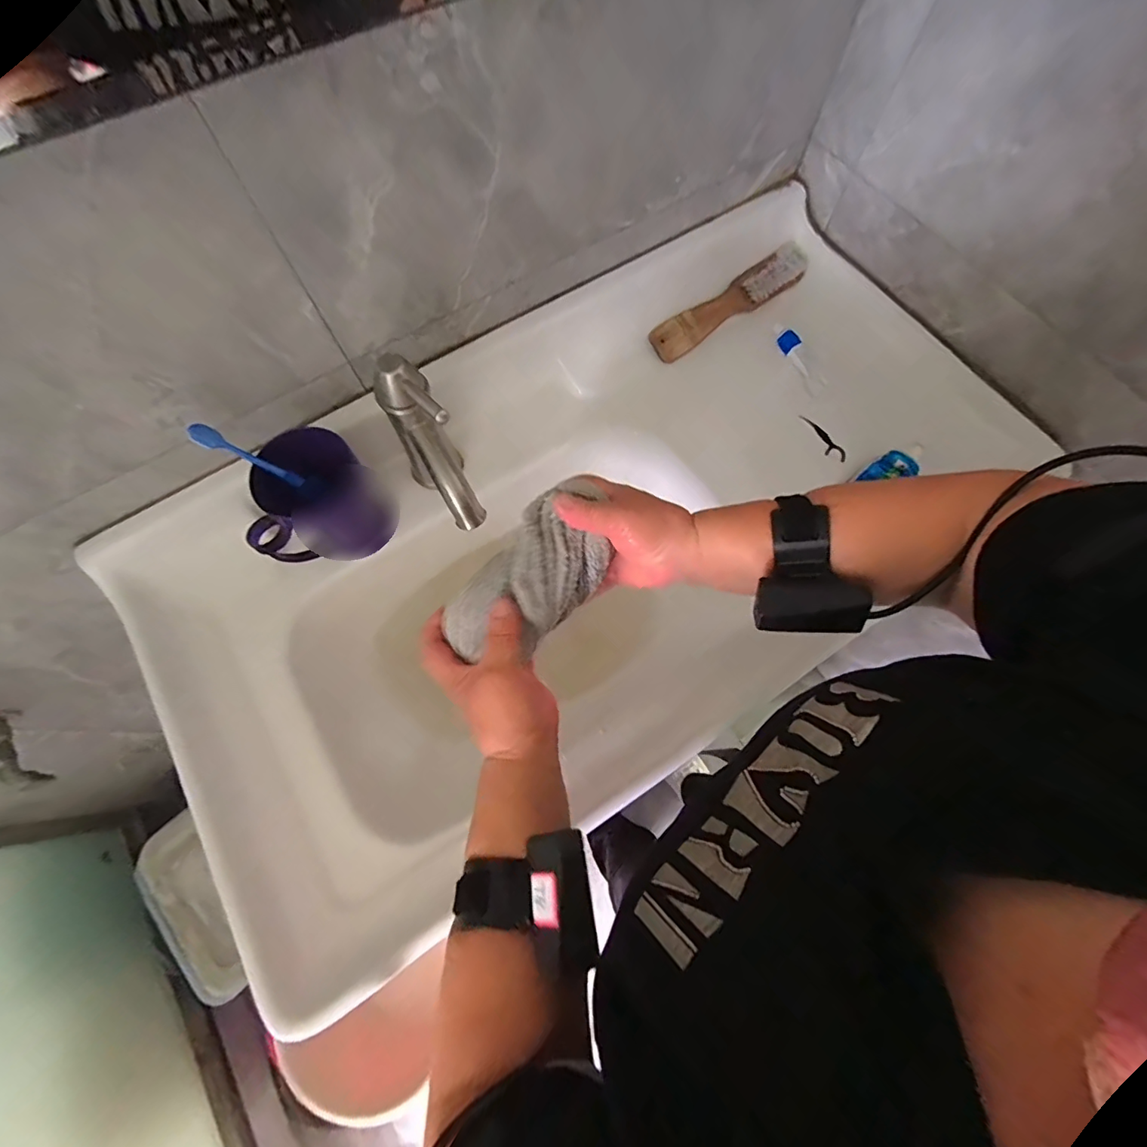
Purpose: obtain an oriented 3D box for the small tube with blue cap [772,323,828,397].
[{"bbox_3d":[0.273,-0.262,0.597,0.022,0.016,0.101,-22,71,-8],"label":"small tube with blue cap"}]

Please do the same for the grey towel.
[{"bbox_3d":[-0.029,0.002,0.378,0.069,0.055,0.152,42,75,15],"label":"grey towel"}]

